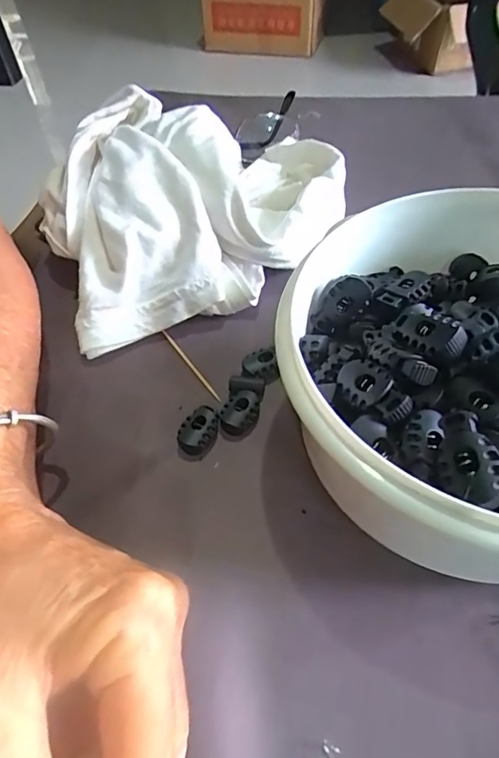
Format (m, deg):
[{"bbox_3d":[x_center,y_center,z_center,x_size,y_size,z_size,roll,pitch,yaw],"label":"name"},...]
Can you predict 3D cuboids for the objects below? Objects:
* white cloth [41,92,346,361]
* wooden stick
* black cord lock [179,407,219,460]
[{"bbox_3d":[-0.032,-0.113,0.304,0.189,0.072,0.142,-22,54,-13],"label":"white cloth"},{"bbox_3d":[-0.032,-0.008,0.268,0.004,0.004,0.060,-31,57,-19],"label":"wooden stick"},{"bbox_3d":[-0.025,0.026,0.238,0.018,0.011,0.022,21,57,19],"label":"black cord lock"}]

